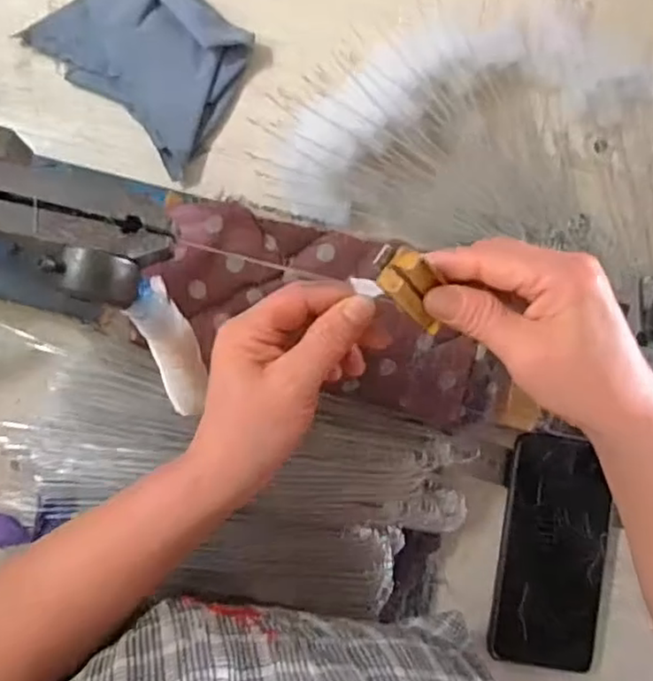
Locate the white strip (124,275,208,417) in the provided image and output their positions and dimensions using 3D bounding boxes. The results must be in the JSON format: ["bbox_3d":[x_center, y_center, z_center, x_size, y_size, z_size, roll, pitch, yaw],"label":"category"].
[{"bbox_3d":[-0.087,0.007,0.368,0.027,0.014,0.092,-17,125,-7],"label":"white strip"}]

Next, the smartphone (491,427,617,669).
[{"bbox_3d":[0.165,0.151,0.463,0.074,0.010,0.159,10,84,-4],"label":"smartphone"}]

